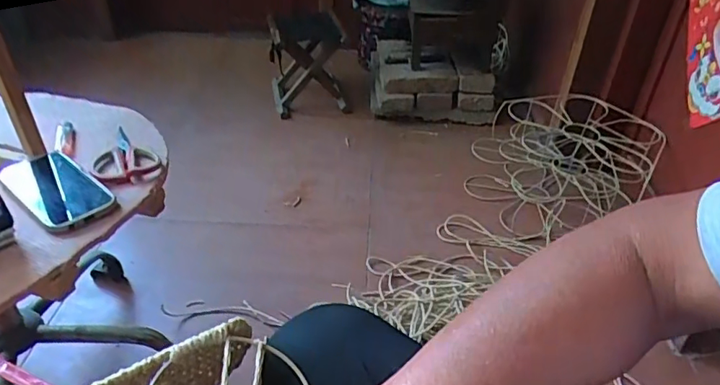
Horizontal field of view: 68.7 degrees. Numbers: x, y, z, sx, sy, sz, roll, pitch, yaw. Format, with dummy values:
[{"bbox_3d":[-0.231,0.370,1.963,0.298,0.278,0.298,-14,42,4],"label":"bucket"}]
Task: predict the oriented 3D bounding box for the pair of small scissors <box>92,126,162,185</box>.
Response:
[{"bbox_3d":[-0.325,-0.055,0.720,0.078,0.018,0.151,-18,40,-24],"label":"pair of small scissors"}]

